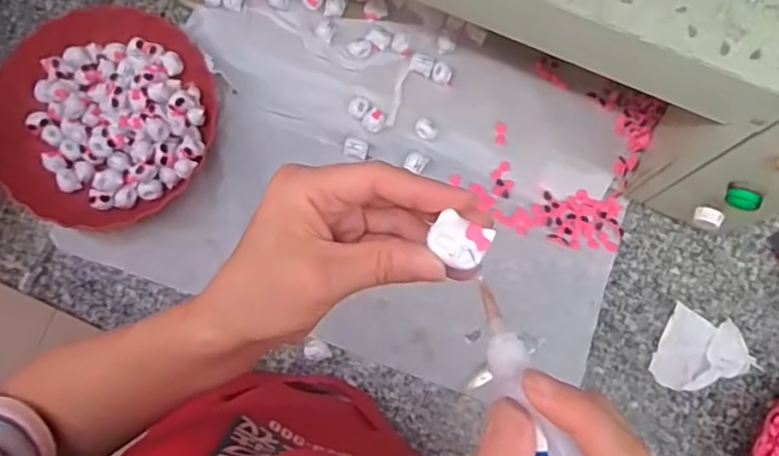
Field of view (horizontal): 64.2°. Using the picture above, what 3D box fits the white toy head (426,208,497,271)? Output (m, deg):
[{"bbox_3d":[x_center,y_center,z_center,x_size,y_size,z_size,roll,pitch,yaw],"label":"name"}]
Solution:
[{"bbox_3d":[0.031,0.006,0.263,0.024,0.005,0.020,23,80,4],"label":"white toy head"}]

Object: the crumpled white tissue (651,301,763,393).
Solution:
[{"bbox_3d":[0.330,0.133,0.643,0.095,0.019,0.084,20,81,5],"label":"crumpled white tissue"}]

